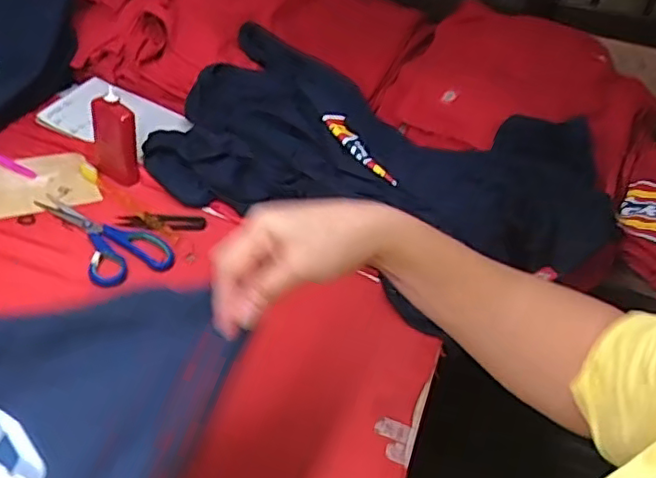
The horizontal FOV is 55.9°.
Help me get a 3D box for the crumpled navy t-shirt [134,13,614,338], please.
[{"bbox_3d":[0.076,-0.094,0.804,0.573,0.140,0.337,19,41,15],"label":"crumpled navy t-shirt"}]

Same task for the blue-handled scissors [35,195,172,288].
[{"bbox_3d":[-0.250,-0.012,0.694,0.086,0.006,0.175,-24,48,-32],"label":"blue-handled scissors"}]

